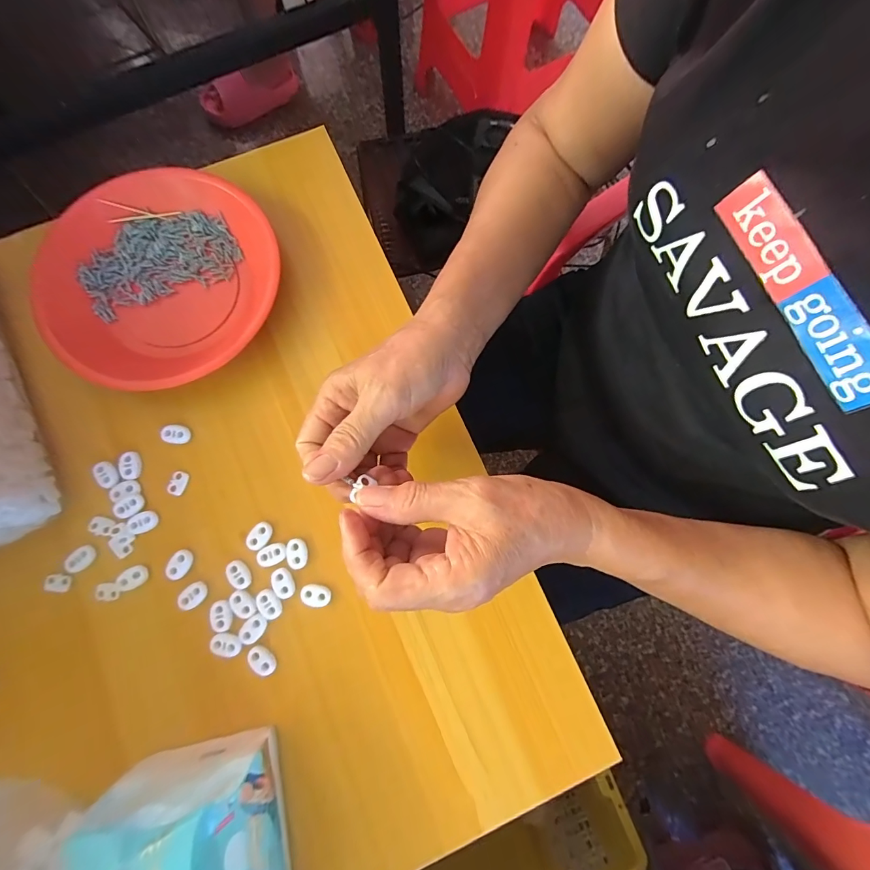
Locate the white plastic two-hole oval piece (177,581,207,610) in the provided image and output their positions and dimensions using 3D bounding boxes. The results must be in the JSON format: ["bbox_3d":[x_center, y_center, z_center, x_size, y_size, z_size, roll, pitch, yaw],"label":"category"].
[{"bbox_3d":[-0.183,0.121,0.297,0.021,0.004,0.015,-41,83,-8],"label":"white plastic two-hole oval piece"}]

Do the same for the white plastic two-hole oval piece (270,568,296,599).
[{"bbox_3d":[-0.116,0.113,0.300,0.016,0.004,0.022,-28,81,-6],"label":"white plastic two-hole oval piece"}]

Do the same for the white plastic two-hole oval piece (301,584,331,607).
[{"bbox_3d":[-0.091,0.123,0.300,0.022,0.004,0.016,10,79,1],"label":"white plastic two-hole oval piece"}]

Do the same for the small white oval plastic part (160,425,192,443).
[{"bbox_3d":[-0.211,-0.001,0.321,0.022,0.004,0.015,5,79,0],"label":"small white oval plastic part"}]

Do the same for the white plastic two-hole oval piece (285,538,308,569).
[{"bbox_3d":[-0.107,0.092,0.305,0.016,0.004,0.022,-19,80,-5],"label":"white plastic two-hole oval piece"}]

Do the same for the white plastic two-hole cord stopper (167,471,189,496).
[{"bbox_3d":[-0.206,0.039,0.315,0.013,0.004,0.019,17,79,2],"label":"white plastic two-hole cord stopper"}]

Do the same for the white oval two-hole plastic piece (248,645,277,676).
[{"bbox_3d":[-0.128,0.166,0.290,0.022,0.004,0.015,41,81,6],"label":"white oval two-hole plastic piece"}]

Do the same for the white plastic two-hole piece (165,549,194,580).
[{"bbox_3d":[-0.196,0.099,0.302,0.016,0.004,0.022,18,79,2],"label":"white plastic two-hole piece"}]

